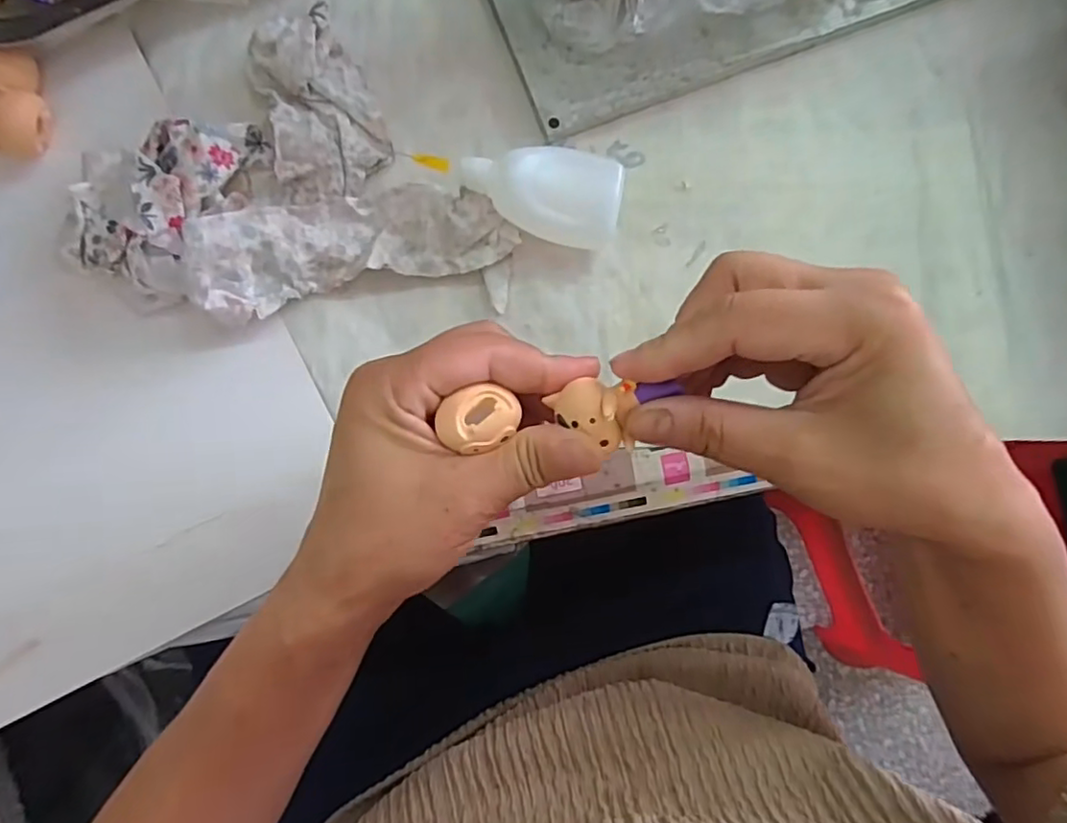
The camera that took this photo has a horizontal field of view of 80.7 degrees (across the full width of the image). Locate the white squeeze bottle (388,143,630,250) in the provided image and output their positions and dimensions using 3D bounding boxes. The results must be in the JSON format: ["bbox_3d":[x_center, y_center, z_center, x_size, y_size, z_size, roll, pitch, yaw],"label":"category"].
[{"bbox_3d":[-0.007,-0.110,0.317,0.100,0.027,0.042,10,87,-4],"label":"white squeeze bottle"}]

